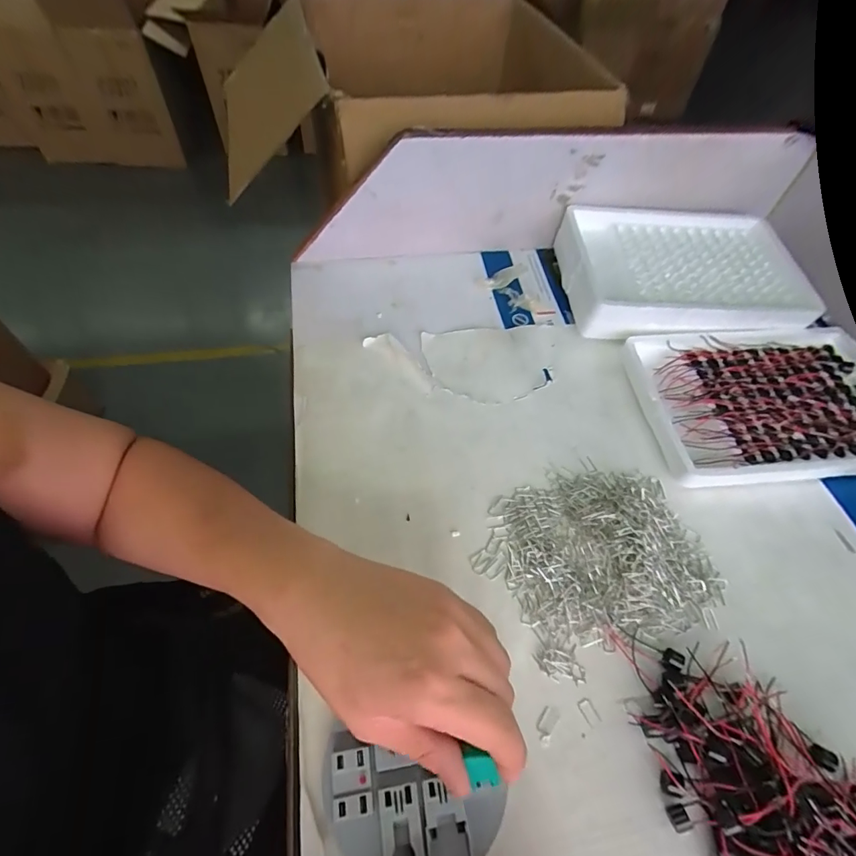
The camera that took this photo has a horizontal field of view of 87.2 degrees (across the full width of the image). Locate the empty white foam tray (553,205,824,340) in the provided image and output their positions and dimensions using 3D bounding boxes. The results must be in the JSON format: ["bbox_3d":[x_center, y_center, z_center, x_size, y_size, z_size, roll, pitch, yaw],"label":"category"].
[{"bbox_3d":[0.278,-0.164,0.496,0.250,0.055,0.171,0,56,-4],"label":"empty white foam tray"}]

